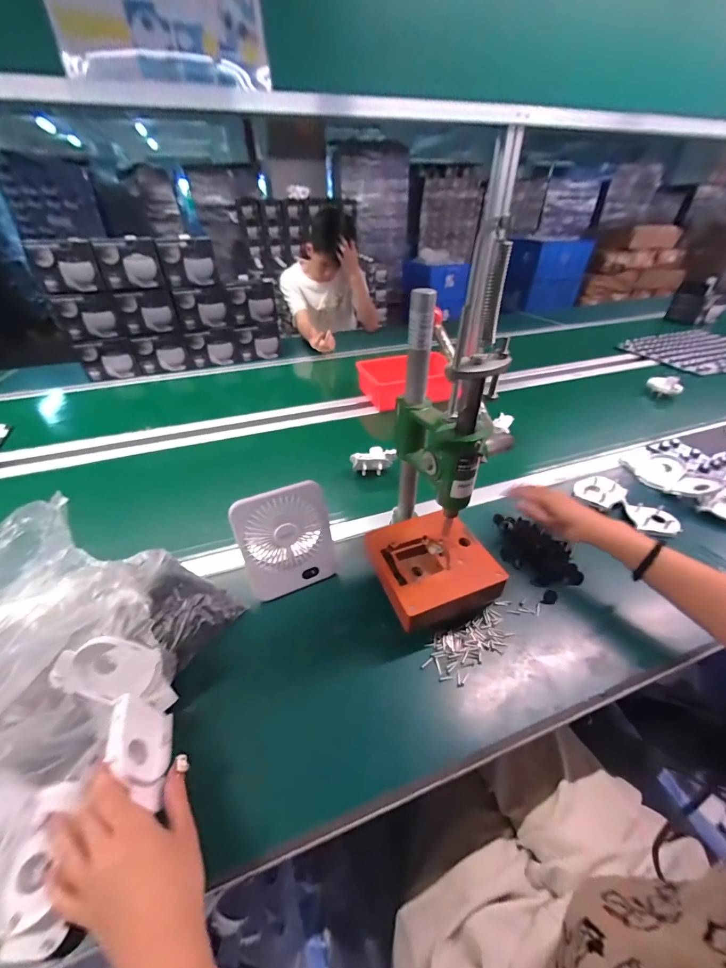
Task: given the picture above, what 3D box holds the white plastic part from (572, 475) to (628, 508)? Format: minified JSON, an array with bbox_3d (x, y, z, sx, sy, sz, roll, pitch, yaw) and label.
[{"bbox_3d":[0.452,0.009,0.664,0.069,0.017,0.084,-33,48,-7],"label":"white plastic part"}]

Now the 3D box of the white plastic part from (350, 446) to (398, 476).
[{"bbox_3d":[0.023,-0.049,0.743,0.093,0.059,0.040,2,38,4],"label":"white plastic part"}]

